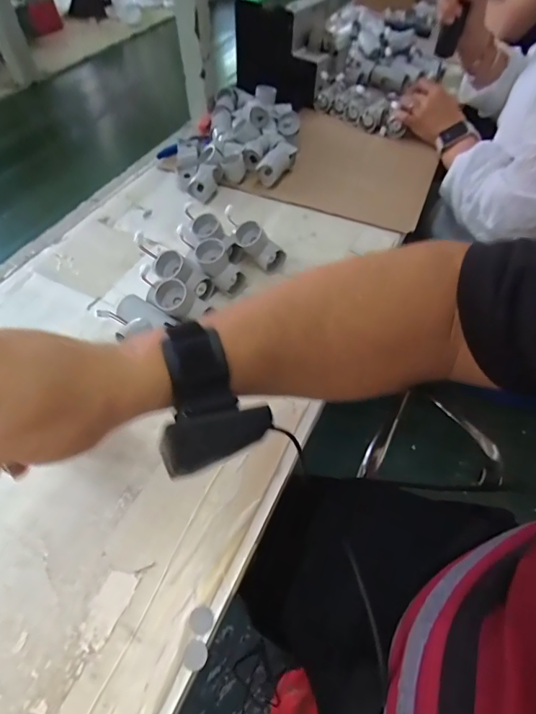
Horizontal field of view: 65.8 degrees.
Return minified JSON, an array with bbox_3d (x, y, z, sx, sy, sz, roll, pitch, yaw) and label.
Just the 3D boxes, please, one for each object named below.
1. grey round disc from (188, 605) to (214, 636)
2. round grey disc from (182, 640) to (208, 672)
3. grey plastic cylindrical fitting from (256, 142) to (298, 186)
[{"bbox_3d":[-0.050,0.194,0.305,0.017,0.004,0.017,0,53,0],"label":"grey round disc"},{"bbox_3d":[-0.051,0.210,0.292,0.017,0.004,0.017,0,53,0],"label":"round grey disc"},{"bbox_3d":[0.013,-0.295,0.638,0.033,0.031,0.086,24,55,15],"label":"grey plastic cylindrical fitting"}]

